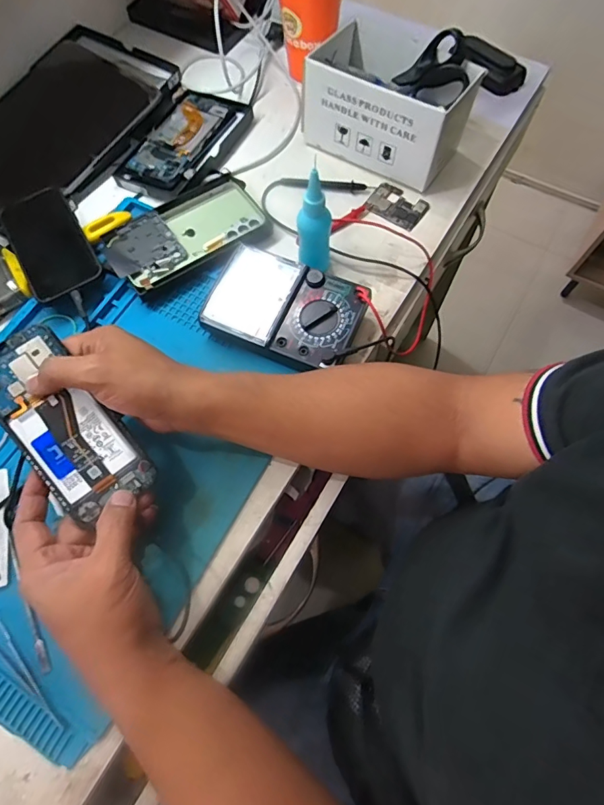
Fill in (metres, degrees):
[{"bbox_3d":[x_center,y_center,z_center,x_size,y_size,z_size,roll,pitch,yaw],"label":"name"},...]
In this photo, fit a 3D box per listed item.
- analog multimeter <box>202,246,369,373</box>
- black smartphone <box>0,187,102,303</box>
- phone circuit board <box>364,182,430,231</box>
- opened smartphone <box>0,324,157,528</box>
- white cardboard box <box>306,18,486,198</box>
[{"bbox_3d":[-0.016,-0.093,0.455,0.151,0.035,0.104,22,71,10],"label":"analog multimeter"},{"bbox_3d":[-0.276,-0.172,0.486,0.075,0.013,0.137,-32,78,-4],"label":"black smartphone"},{"bbox_3d":[0.114,-0.237,0.535,0.066,0.006,0.047,33,73,13],"label":"phone circuit board"},{"bbox_3d":[-0.192,0.017,0.358,0.075,0.007,0.158,-41,92,-16],"label":"opened smartphone"},{"bbox_3d":[0.102,-0.358,0.534,0.182,0.096,0.122,26,71,11],"label":"white cardboard box"}]

